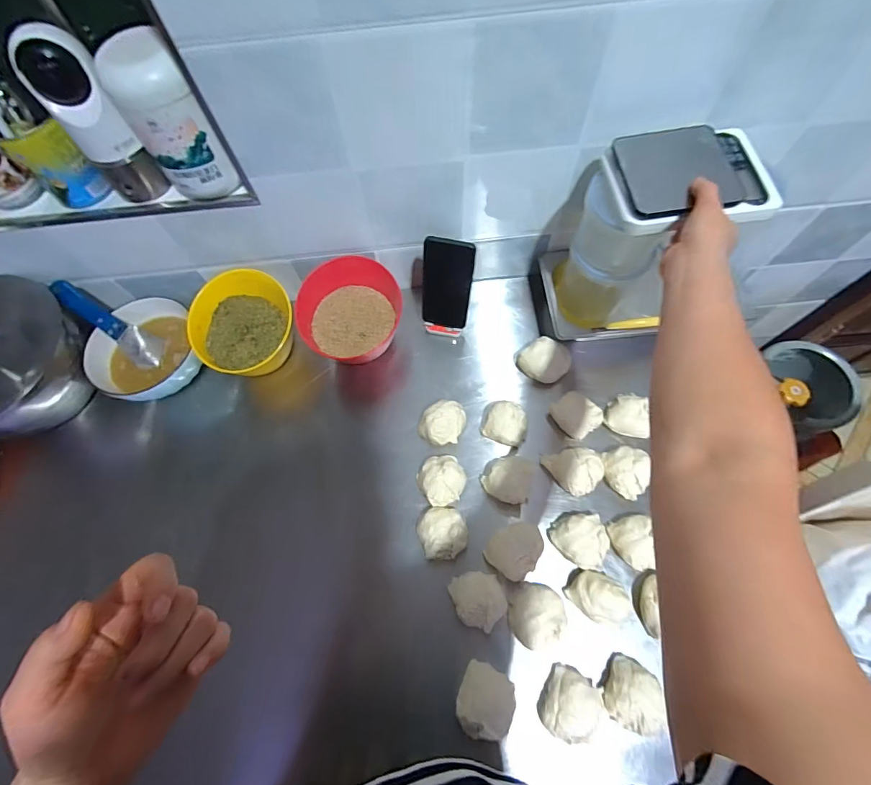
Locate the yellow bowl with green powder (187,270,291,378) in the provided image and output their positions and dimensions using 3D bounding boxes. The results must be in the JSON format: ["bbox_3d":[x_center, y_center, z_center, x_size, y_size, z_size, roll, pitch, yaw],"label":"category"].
[{"bbox_3d":[-0.308,-0.106,0.654,0.153,0.099,0.146,-1,67,2],"label":"yellow bowl with green powder"}]

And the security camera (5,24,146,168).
[{"bbox_3d":[-0.411,-0.337,0.466,0.071,0.118,0.067,-41,72,-14],"label":"security camera"}]

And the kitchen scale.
[{"bbox_3d":[0.296,-0.254,0.474,0.166,0.032,0.126,-6,67,0],"label":"kitchen scale"}]

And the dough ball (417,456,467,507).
[{"bbox_3d":[0.010,0.130,0.598,0.066,0.053,0.071,-1,67,2],"label":"dough ball"}]

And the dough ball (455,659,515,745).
[{"bbox_3d":[0.061,0.377,0.489,0.067,0.031,0.068,-1,67,2],"label":"dough ball"}]

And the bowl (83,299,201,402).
[{"bbox_3d":[-0.469,-0.071,0.659,0.169,0.061,0.167,-1,67,2],"label":"bowl"}]

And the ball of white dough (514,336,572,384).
[{"bbox_3d":[0.174,-0.053,0.651,0.081,0.043,0.061,29,71,13],"label":"ball of white dough"}]

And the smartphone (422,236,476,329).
[{"bbox_3d":[0.018,-0.166,0.635,0.075,0.151,0.015,4,43,0],"label":"smartphone"}]

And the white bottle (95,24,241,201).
[{"bbox_3d":[-0.316,-0.317,0.482,0.077,0.157,0.080,-37,70,-13],"label":"white bottle"}]

